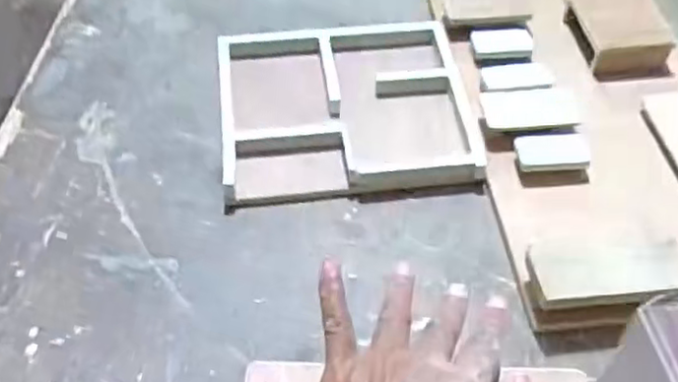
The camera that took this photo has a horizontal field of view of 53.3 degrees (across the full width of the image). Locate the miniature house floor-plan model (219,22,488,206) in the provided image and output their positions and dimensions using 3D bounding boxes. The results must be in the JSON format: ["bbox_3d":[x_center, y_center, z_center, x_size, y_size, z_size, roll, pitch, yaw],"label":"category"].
[{"bbox_3d":[0.004,-0.077,0.618,0.215,0.031,0.193,-5,52,-5],"label":"miniature house floor-plan model"}]

